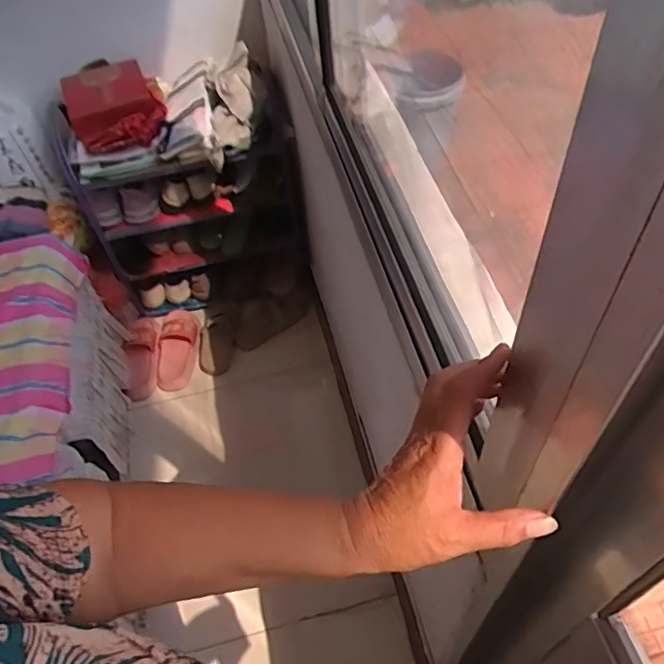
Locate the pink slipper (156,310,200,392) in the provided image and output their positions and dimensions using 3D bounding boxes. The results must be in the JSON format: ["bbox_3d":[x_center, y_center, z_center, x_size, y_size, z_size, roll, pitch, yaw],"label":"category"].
[{"bbox_3d":[-0.403,0.043,1.542,0.110,0.052,0.210,-2,53,4],"label":"pink slipper"}]

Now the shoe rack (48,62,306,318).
[{"bbox_3d":[-0.355,-0.326,1.528,0.545,0.487,0.279,-13,53,-4],"label":"shoe rack"}]

